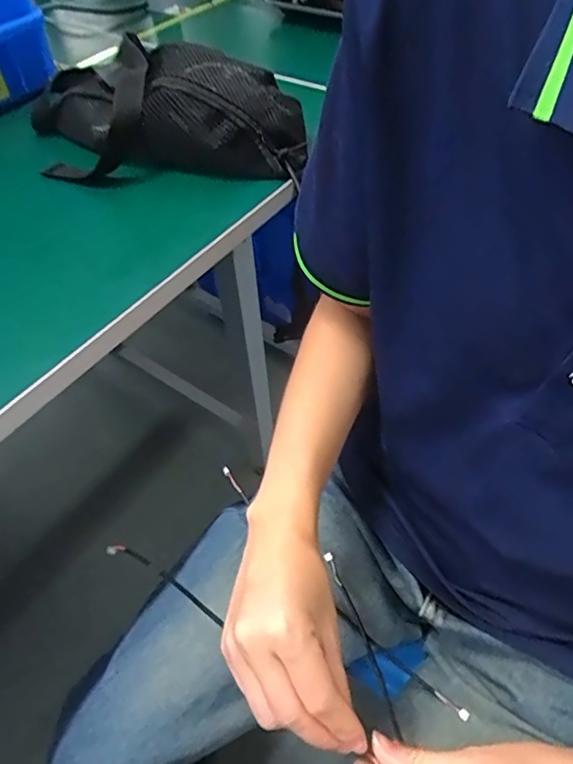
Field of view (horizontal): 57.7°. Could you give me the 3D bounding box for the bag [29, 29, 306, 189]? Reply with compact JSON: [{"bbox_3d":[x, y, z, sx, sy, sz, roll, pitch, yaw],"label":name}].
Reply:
[{"bbox_3d":[-0.124,-0.263,0.499,0.284,0.077,0.155,5,47,5],"label":"bag"}]

